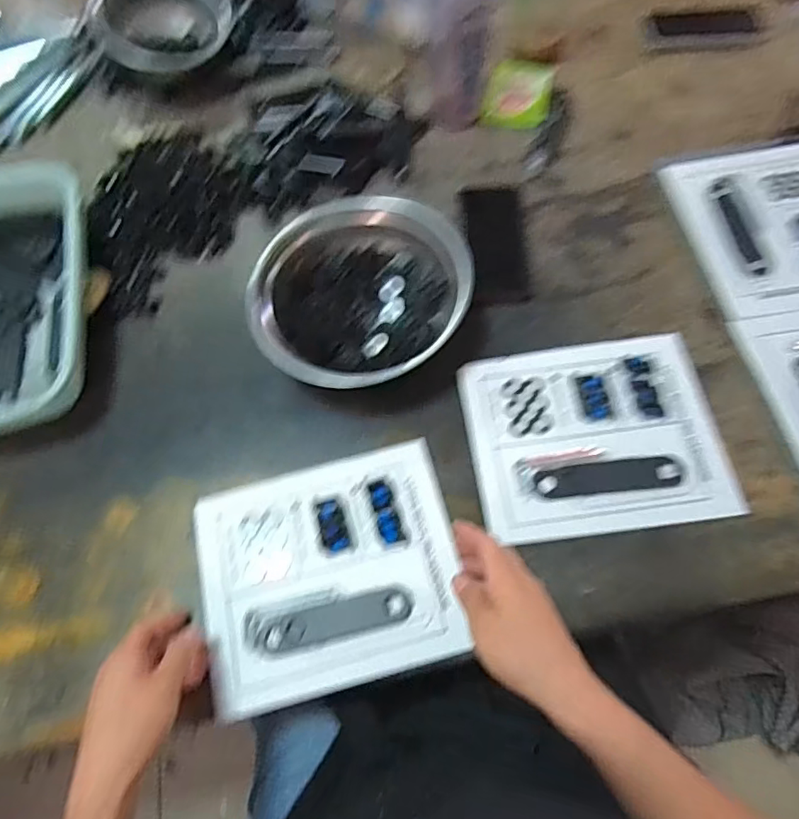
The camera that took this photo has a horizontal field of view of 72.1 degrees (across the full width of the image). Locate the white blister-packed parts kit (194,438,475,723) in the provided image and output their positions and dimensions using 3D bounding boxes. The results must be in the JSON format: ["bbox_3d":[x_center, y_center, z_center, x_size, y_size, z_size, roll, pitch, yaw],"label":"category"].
[{"bbox_3d":[-0.063,0.142,0.490,0.226,0.013,0.193,-14,66,-3],"label":"white blister-packed parts kit"}]

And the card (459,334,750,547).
[{"bbox_3d":[0.184,0.022,0.523,0.225,0.008,0.187,-7,66,0],"label":"card"}]

